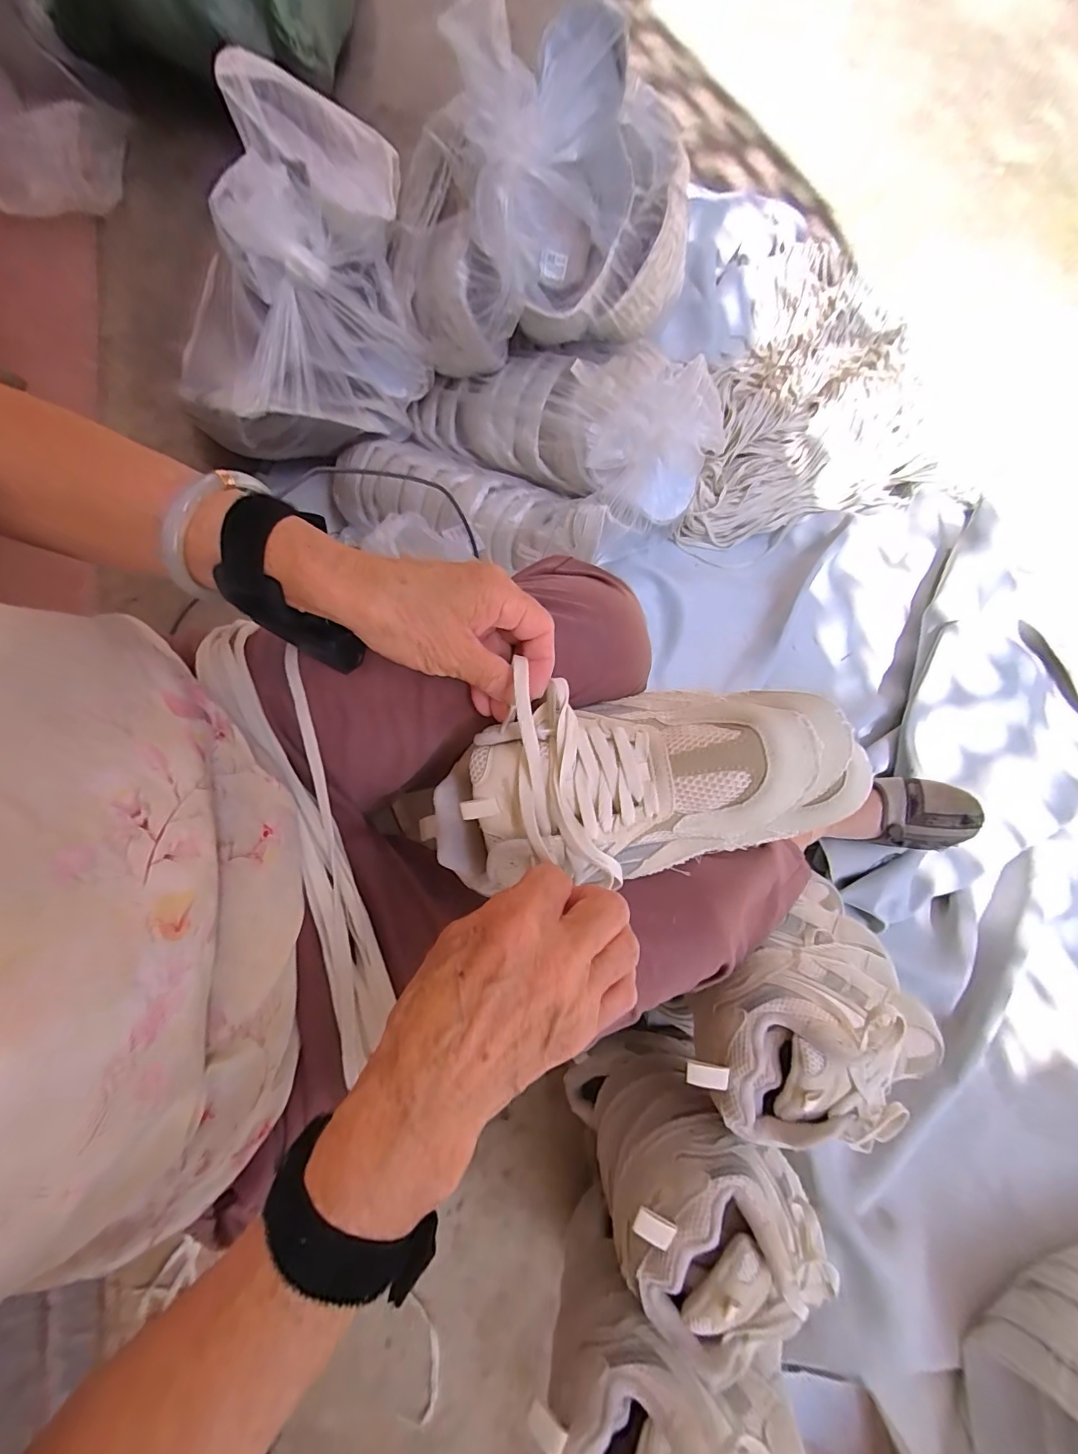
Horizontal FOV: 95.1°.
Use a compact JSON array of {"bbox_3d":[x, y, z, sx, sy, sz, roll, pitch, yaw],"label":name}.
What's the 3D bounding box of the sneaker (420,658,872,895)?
[{"bbox_3d":[0.061,0.036,0.305,0.272,0.094,0.116,-8,78,3],"label":"sneaker"}]

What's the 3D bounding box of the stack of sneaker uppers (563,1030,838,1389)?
[{"bbox_3d":[0.125,0.399,0.457,0.147,0.236,0.146,-32,79,-6],"label":"stack of sneaker uppers"}]

